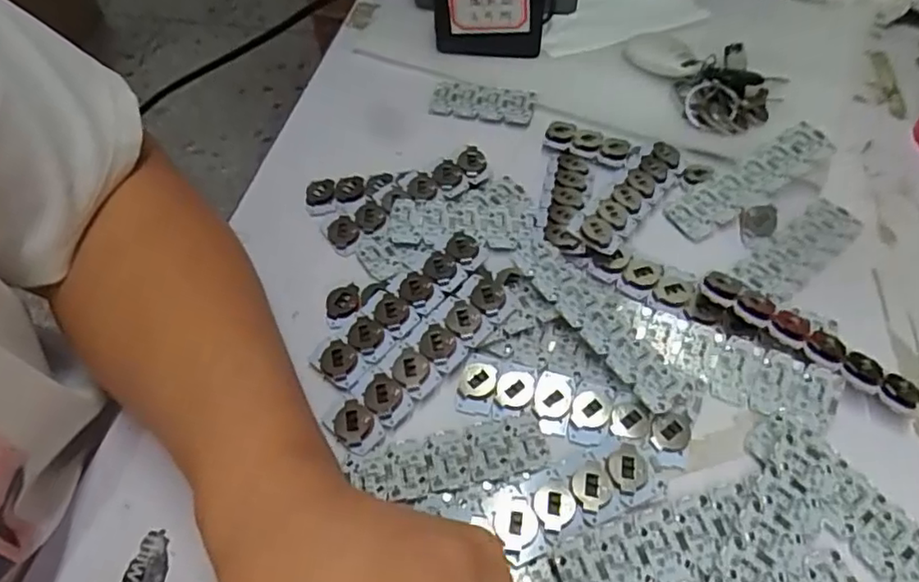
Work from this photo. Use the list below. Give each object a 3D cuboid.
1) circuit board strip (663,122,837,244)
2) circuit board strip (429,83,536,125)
[{"bbox_3d":[0.175,-0.067,0.376,0.115,0.007,0.029,-32,71,-11],"label":"circuit board strip"},{"bbox_3d":[0.016,-0.132,0.437,0.072,0.008,0.030,13,65,13],"label":"circuit board strip"}]

